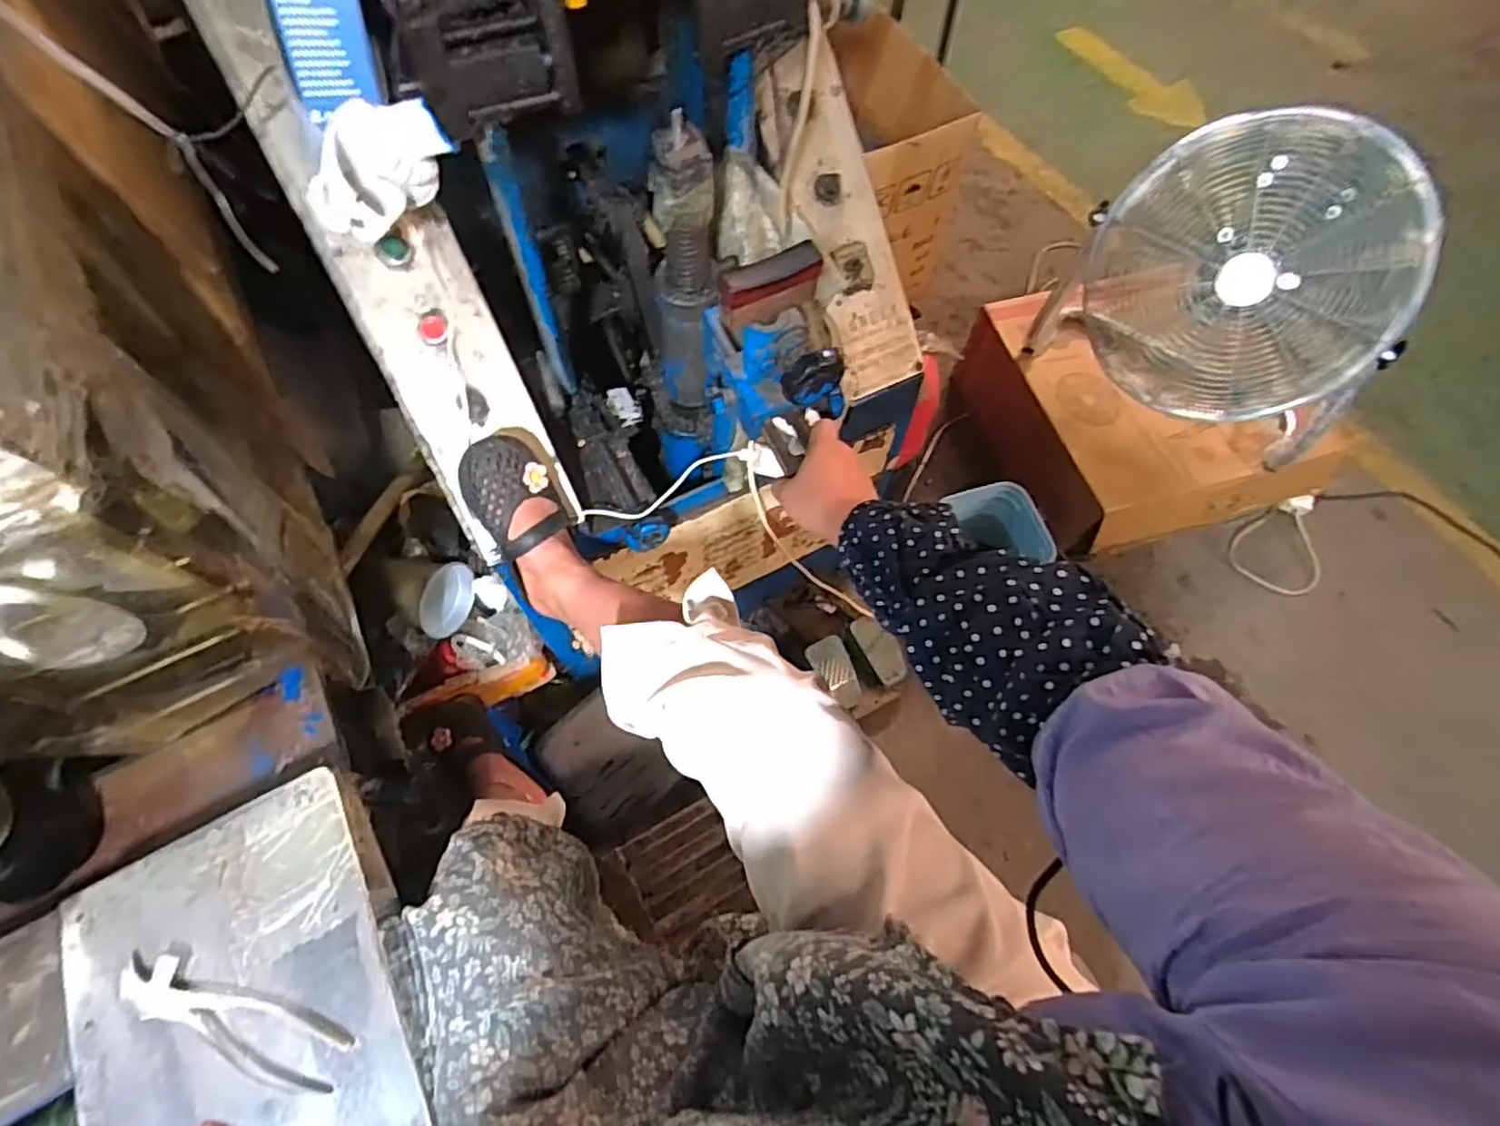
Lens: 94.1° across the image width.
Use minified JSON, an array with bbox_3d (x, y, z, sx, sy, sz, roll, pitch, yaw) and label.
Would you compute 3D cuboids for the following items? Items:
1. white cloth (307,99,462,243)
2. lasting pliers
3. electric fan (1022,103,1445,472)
[{"bbox_3d":[-0.324,-0.343,0.621,0.131,0.117,0.045,-13,64,-7],"label":"white cloth"},{"bbox_3d":[-0.398,0.348,0.528,0.193,0.010,0.047,16,64,8],"label":"lasting pliers"},{"bbox_3d":[0.882,-0.494,1.266,0.230,0.457,0.553,-41,71,-19],"label":"electric fan"}]

